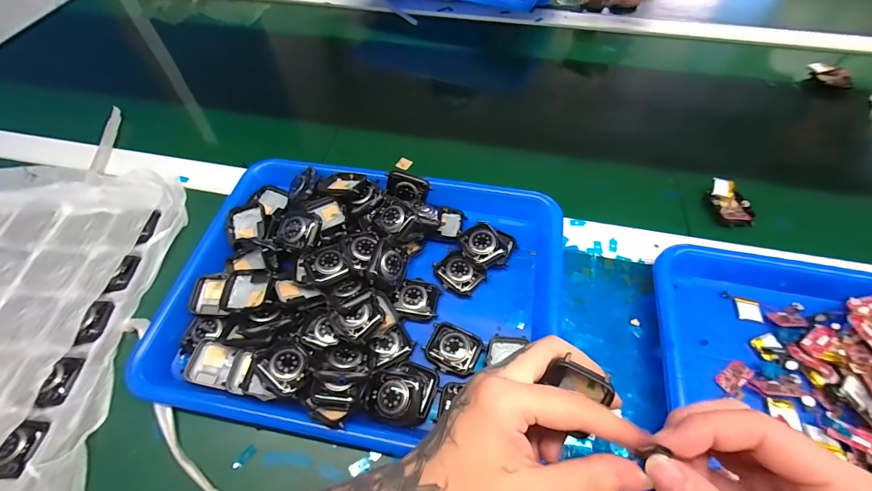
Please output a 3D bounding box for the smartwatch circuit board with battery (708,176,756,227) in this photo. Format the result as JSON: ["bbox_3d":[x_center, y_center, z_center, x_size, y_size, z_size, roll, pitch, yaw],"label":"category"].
[{"bbox_3d":[0.312,-0.045,0.397,0.036,0.015,0.054,-5,58,-2],"label":"smartwatch circuit board with battery"}]

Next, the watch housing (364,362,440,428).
[{"bbox_3d":[-0.026,0.113,0.293,0.049,0.013,0.046,14,59,10],"label":"watch housing"}]

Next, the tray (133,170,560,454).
[{"bbox_3d":[-0.059,0.035,0.336,0.328,0.040,0.249,9,58,7],"label":"tray"}]

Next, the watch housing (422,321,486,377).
[{"bbox_3d":[0.014,0.086,0.313,0.045,0.006,0.036,22,61,15],"label":"watch housing"}]

